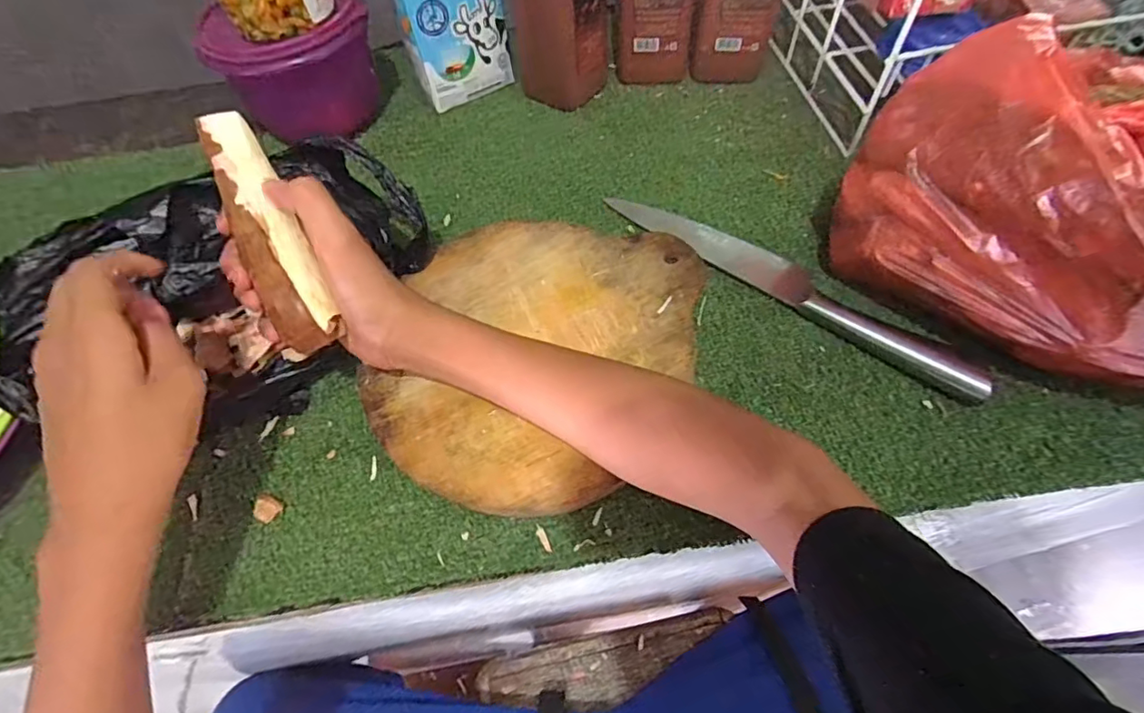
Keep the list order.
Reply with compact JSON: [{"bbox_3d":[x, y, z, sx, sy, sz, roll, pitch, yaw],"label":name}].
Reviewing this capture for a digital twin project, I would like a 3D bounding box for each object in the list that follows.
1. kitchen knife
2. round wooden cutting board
[{"bbox_3d":[0.165,-0.065,0.437,0.312,0.021,0.040,34,66,21],"label":"kitchen knife"},{"bbox_3d":[-0.023,-0.003,0.407,0.220,0.023,0.237,-1,59,2],"label":"round wooden cutting board"}]

